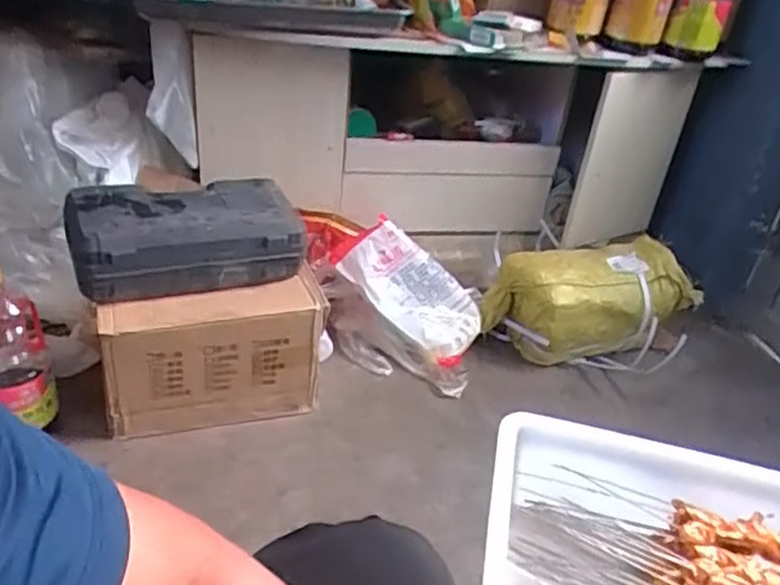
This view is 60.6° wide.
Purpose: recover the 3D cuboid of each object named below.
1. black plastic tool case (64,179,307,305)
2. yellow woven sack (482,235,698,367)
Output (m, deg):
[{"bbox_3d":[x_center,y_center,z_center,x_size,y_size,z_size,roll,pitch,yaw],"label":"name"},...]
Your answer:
[{"bbox_3d":[-0.295,-0.087,1.004,0.333,0.126,0.147,-9,34,-24],"label":"black plastic tool case"},{"bbox_3d":[0.397,0.029,1.350,0.392,0.207,0.181,-9,34,-24],"label":"yellow woven sack"}]

